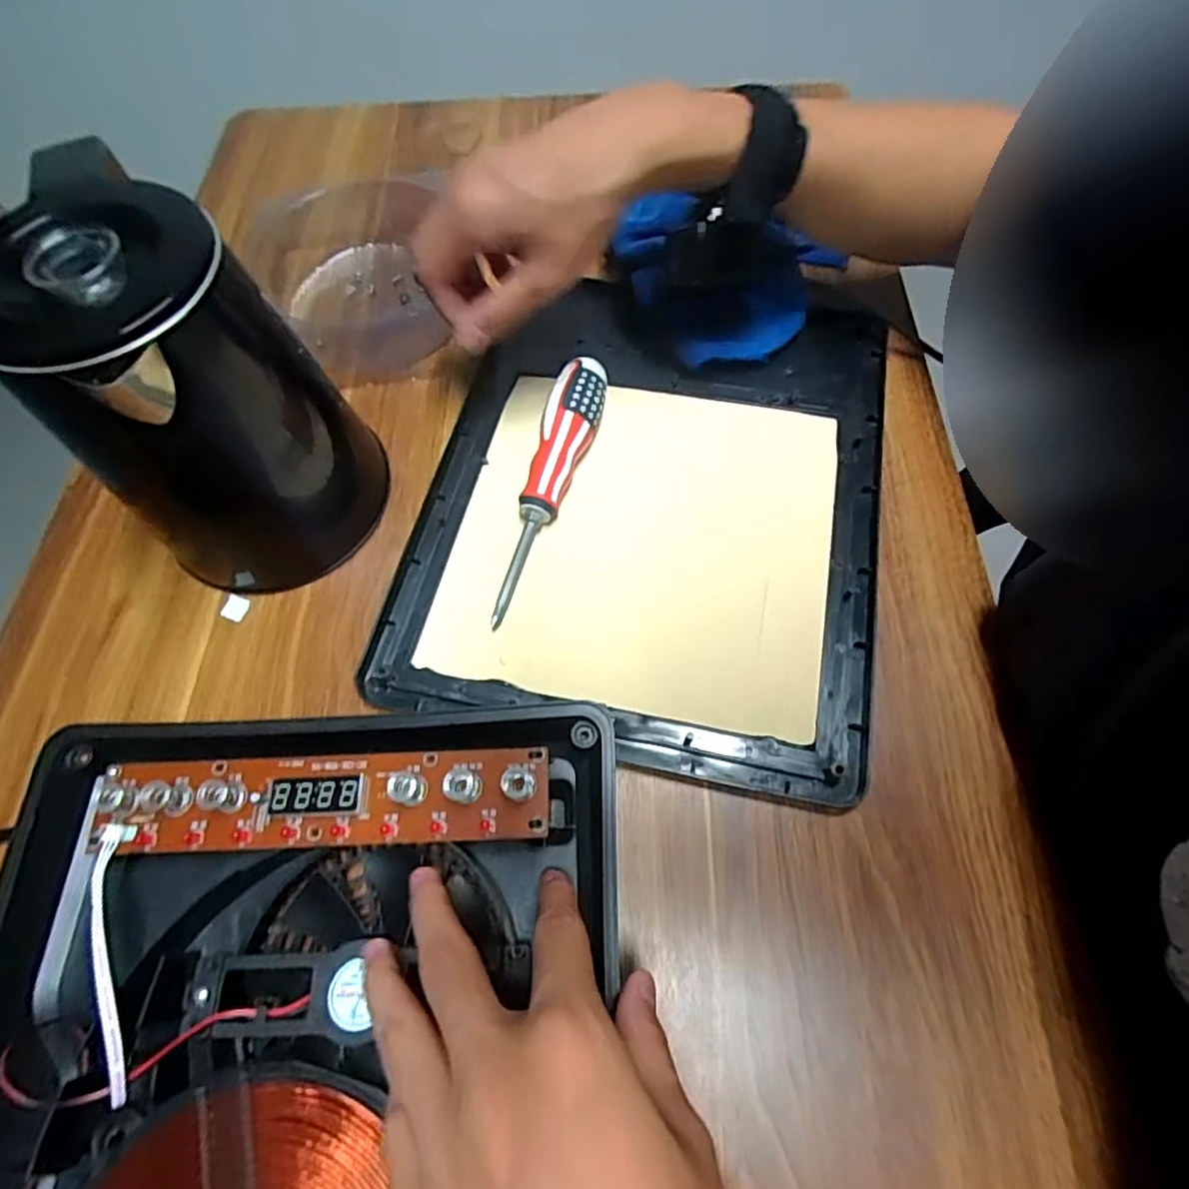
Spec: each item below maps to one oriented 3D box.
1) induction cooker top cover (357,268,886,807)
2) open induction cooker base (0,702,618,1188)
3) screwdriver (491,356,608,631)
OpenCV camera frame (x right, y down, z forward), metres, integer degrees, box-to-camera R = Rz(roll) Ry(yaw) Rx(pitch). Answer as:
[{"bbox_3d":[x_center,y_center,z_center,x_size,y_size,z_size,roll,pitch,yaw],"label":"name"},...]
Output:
[{"bbox_3d":[0.031,-0.066,0.402,0.287,0.013,0.331,11,66,8],"label":"induction cooker top cover"},{"bbox_3d":[-0.132,0.219,0.247,0.279,0.047,0.341,0,65,3],"label":"open induction cooker base"},{"bbox_3d":[-0.029,-0.068,0.388,0.031,0.031,0.175,15,72,10],"label":"screwdriver"}]

